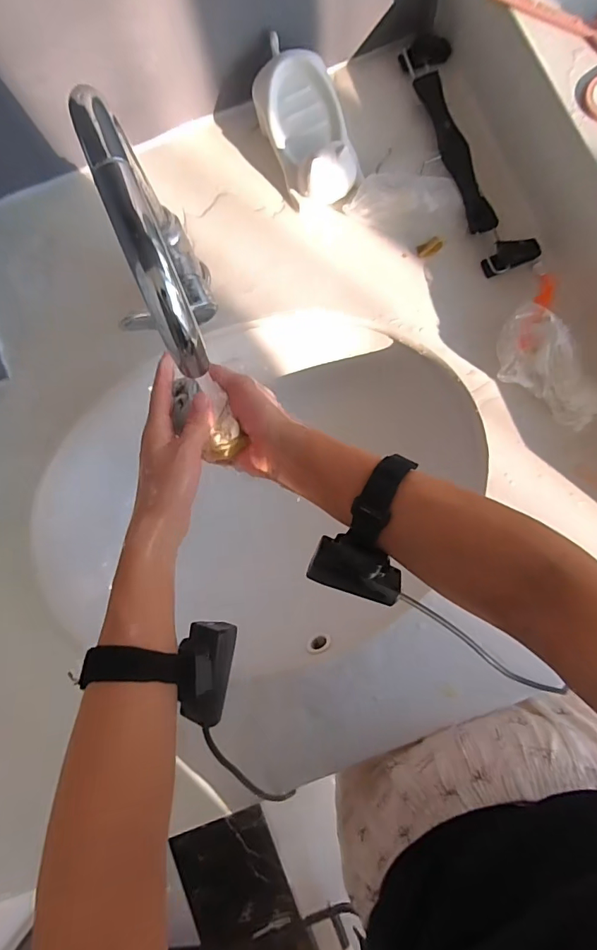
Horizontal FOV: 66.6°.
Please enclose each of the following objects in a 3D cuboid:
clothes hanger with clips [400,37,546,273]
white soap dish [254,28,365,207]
[{"bbox_3d":[0.180,-0.354,0.488,0.065,0.029,0.291,-15,82,1],"label":"clothes hanger with clips"},{"bbox_3d":[0.010,-0.366,0.480,0.081,0.063,0.157,-27,82,-1],"label":"white soap dish"}]

